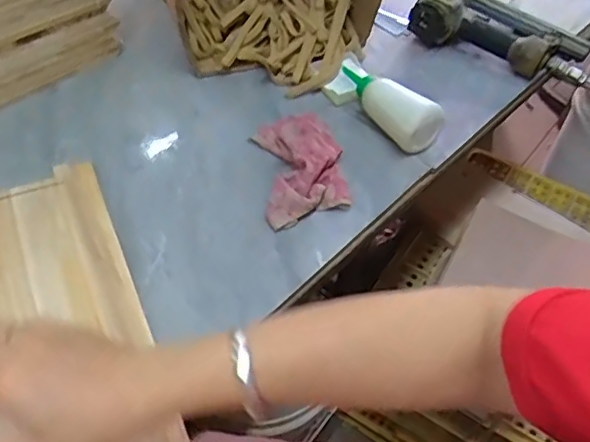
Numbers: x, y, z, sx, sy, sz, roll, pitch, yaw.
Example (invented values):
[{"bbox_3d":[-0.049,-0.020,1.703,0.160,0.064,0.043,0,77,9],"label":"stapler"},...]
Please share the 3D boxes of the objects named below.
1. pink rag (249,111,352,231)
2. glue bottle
[{"bbox_3d":[0.008,-0.067,0.670,0.092,0.040,0.153,-6,52,-9],"label":"pink rag"},{"bbox_3d":[0.118,-0.162,0.744,0.055,0.051,0.159,-24,57,-22],"label":"glue bottle"}]

